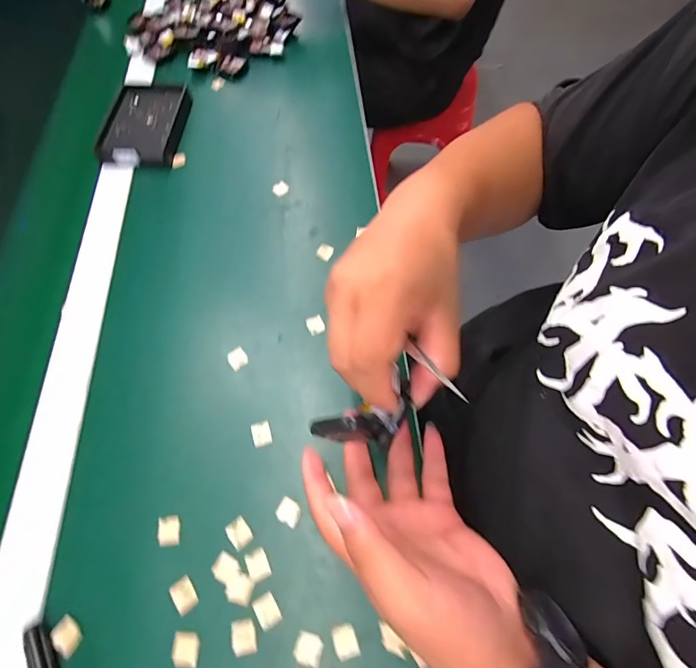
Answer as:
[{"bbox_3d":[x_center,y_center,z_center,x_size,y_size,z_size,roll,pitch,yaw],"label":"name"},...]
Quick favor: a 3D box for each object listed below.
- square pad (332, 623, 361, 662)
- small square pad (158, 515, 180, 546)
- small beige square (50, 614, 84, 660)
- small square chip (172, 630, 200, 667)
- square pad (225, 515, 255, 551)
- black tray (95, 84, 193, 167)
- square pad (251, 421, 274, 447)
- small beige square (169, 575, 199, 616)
[{"bbox_3d":[-0.002,0.219,0.278,0.016,0.004,0.021,-19,64,-8],"label":"square pad"},{"bbox_3d":[-0.142,0.156,0.310,0.016,0.004,0.022,-12,64,-5],"label":"small square pad"},{"bbox_3d":[-0.201,0.216,0.280,0.024,0.004,0.015,41,71,19],"label":"small beige square"},{"bbox_3d":[-0.115,0.223,0.277,0.019,0.004,0.022,-2,63,0],"label":"small square chip"},{"bbox_3d":[-0.086,0.157,0.308,0.016,0.004,0.021,-39,69,-17],"label":"square pad"},{"bbox_3d":[-0.266,-0.277,0.515,0.089,0.029,0.141,-1,63,1],"label":"black tray"},{"bbox_3d":[-0.076,0.088,0.345,0.016,0.004,0.022,-16,64,-7],"label":"square pad"},{"bbox_3d":[-0.122,0.193,0.290,0.016,0.004,0.023,-35,68,-15],"label":"small beige square"}]

